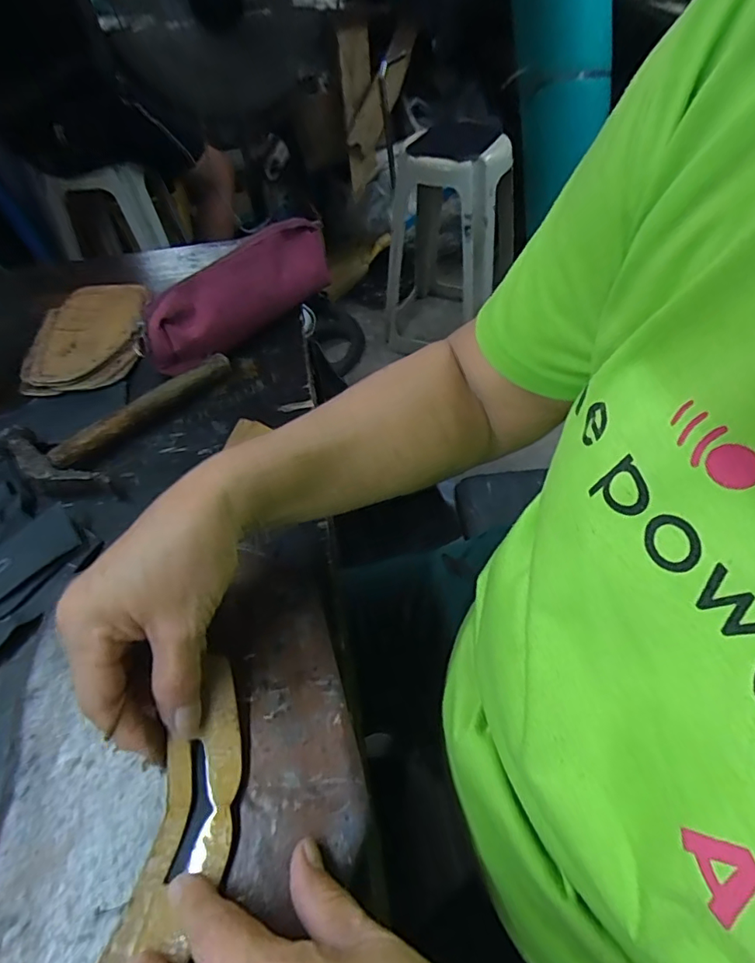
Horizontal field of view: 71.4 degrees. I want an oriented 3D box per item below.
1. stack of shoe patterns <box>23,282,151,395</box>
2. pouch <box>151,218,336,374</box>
[{"bbox_3d":[-0.295,-0.152,0.536,0.120,0.013,0.178,-17,52,-10],"label":"stack of shoe patterns"},{"bbox_3d":[-0.127,-0.186,0.520,0.047,0.068,0.229,30,59,25],"label":"pouch"}]

